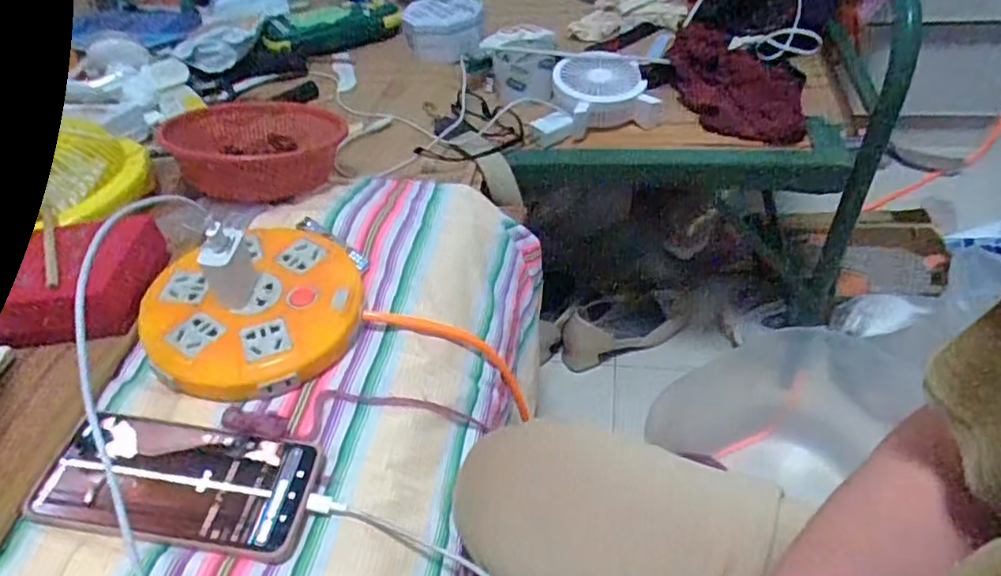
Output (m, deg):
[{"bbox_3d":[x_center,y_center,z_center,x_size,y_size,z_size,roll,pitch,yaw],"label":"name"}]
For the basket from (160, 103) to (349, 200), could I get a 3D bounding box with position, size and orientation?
[{"bbox_3d":[-0.258,-0.148,0.664,0.174,0.058,0.163,7,45,13],"label":"basket"}]

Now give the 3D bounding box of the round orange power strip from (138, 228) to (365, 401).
[{"bbox_3d":[-0.189,0.013,0.491,0.151,0.041,0.156,-3,44,3],"label":"round orange power strip"}]

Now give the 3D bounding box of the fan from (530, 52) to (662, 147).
[{"bbox_3d":[0.115,-0.249,0.815,0.158,0.057,0.117,-8,44,-2],"label":"fan"}]

